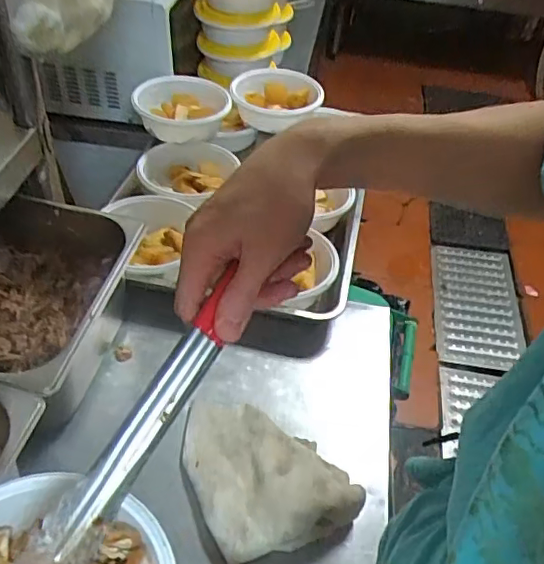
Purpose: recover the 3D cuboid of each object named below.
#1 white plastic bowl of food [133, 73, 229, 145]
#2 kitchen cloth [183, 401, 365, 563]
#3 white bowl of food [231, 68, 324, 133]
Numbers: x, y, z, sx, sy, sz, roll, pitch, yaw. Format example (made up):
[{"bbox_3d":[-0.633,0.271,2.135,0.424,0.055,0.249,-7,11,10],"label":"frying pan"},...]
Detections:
[{"bbox_3d":[-0.165,-0.304,1.047,0.167,0.075,0.159,3,47,-3],"label":"white plastic bowl of food"},{"bbox_3d":[-0.011,0.190,0.624,0.155,0.055,0.192,-16,51,-20],"label":"kitchen cloth"},{"bbox_3d":[0.008,-0.348,1.093,0.166,0.058,0.163,3,47,-3],"label":"white bowl of food"}]

